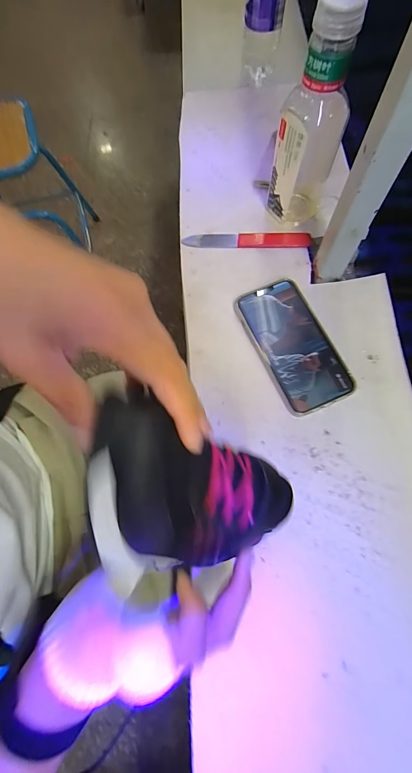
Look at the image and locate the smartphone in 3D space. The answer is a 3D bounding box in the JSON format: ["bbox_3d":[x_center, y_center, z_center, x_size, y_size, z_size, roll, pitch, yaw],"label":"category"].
[{"bbox_3d":[0.101,-0.050,0.378,0.081,0.013,0.159,-23,72,-6],"label":"smartphone"}]

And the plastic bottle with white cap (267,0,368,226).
[{"bbox_3d":[0.119,-0.285,0.360,0.066,0.206,0.070,21,73,9],"label":"plastic bottle with white cap"}]

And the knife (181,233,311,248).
[{"bbox_3d":[0.055,-0.197,0.435,0.166,0.005,0.024,2,71,2],"label":"knife"}]

